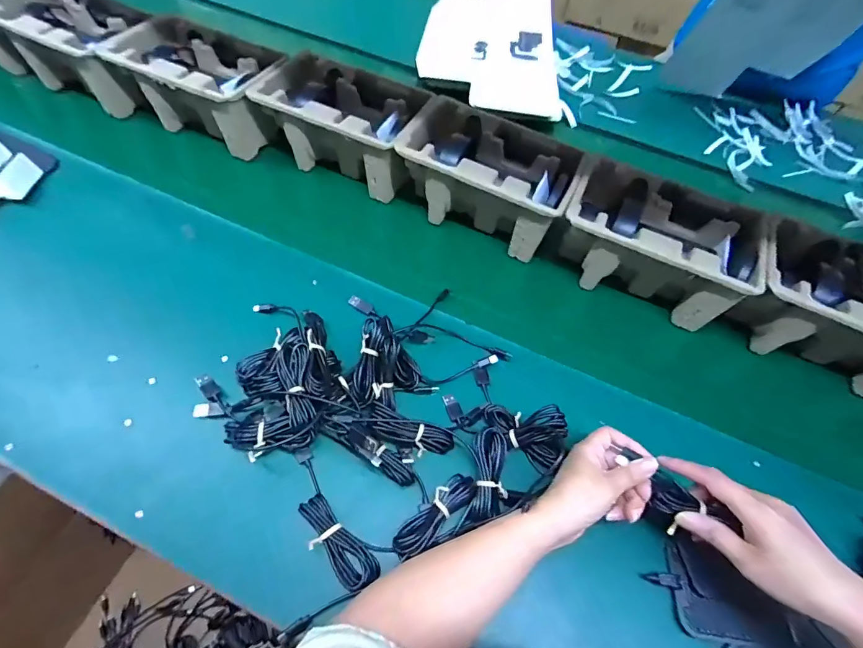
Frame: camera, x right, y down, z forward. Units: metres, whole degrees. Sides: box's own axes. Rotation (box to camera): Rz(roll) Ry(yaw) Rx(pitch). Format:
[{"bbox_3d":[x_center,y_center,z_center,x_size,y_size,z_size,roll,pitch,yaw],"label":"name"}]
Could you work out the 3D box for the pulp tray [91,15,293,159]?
[{"bbox_3d":[-0.338,-0.354,0.646,0.238,0.115,0.141,17,53,8],"label":"pulp tray"}]

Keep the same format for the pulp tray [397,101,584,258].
[{"bbox_3d":[0.075,-0.192,0.583,0.226,0.113,0.141,20,54,11],"label":"pulp tray"}]

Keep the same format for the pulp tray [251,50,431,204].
[{"bbox_3d":[-0.130,-0.284,0.624,0.241,0.112,0.139,22,54,12],"label":"pulp tray"}]

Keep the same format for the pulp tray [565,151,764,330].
[{"bbox_3d":[0.278,-0.093,0.540,0.221,0.118,0.135,24,54,13],"label":"pulp tray"}]

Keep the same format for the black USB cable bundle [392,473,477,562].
[{"bbox_3d":[0.004,0.170,0.381,0.090,0.020,0.024,-35,63,-27],"label":"black USB cable bundle"}]

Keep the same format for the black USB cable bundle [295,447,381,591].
[{"bbox_3d":[-0.097,0.175,0.384,0.037,0.017,0.133,-30,60,-24],"label":"black USB cable bundle"}]

